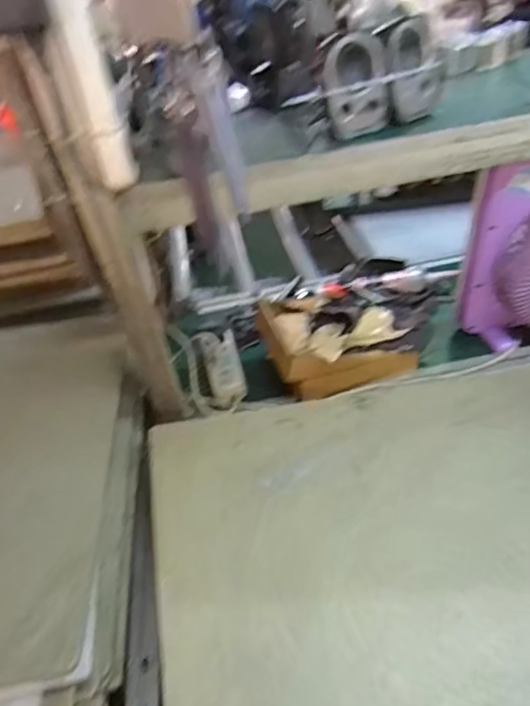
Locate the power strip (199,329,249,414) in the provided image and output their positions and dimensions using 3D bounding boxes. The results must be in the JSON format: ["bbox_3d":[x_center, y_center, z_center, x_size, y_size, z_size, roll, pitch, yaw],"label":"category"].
[{"bbox_3d":[-0.072,0.025,0.937,0.063,0.046,0.171,-14,41,-7],"label":"power strip"}]

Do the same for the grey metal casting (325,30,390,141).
[{"bbox_3d":[0.113,-0.328,0.655,0.076,0.105,0.030,-14,41,-7],"label":"grey metal casting"}]

